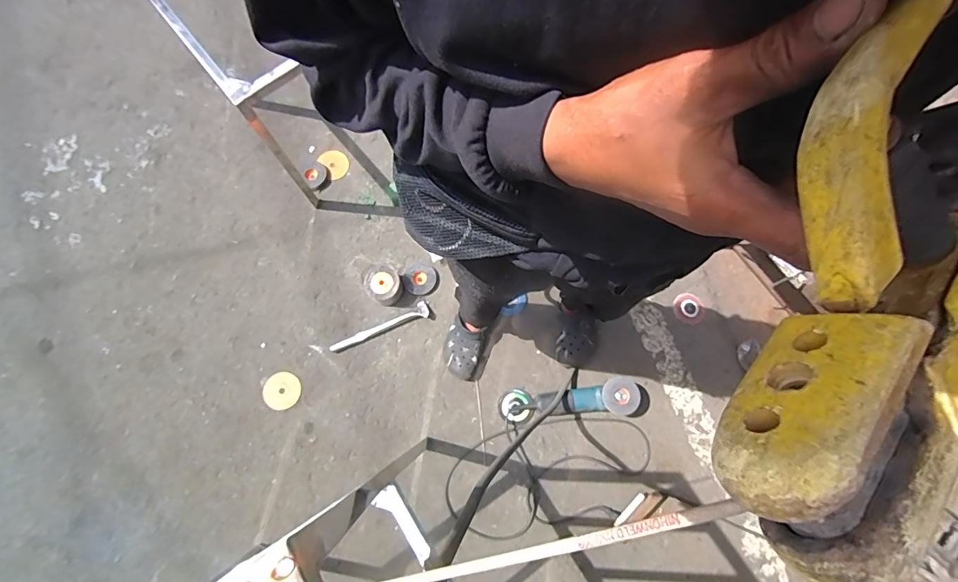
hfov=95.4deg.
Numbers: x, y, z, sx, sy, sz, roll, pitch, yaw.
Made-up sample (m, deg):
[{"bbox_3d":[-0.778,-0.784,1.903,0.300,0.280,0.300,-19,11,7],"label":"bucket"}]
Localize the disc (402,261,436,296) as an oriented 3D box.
[{"bbox_3d":[-0.182,-0.039,1.318,0.101,0.011,0.097,0,76,0],"label":"disc"}]

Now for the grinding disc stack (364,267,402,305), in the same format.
[{"bbox_3d":[-0.288,-0.018,1.278,0.110,0.076,0.098,3,76,1],"label":"grinding disc stack"}]

